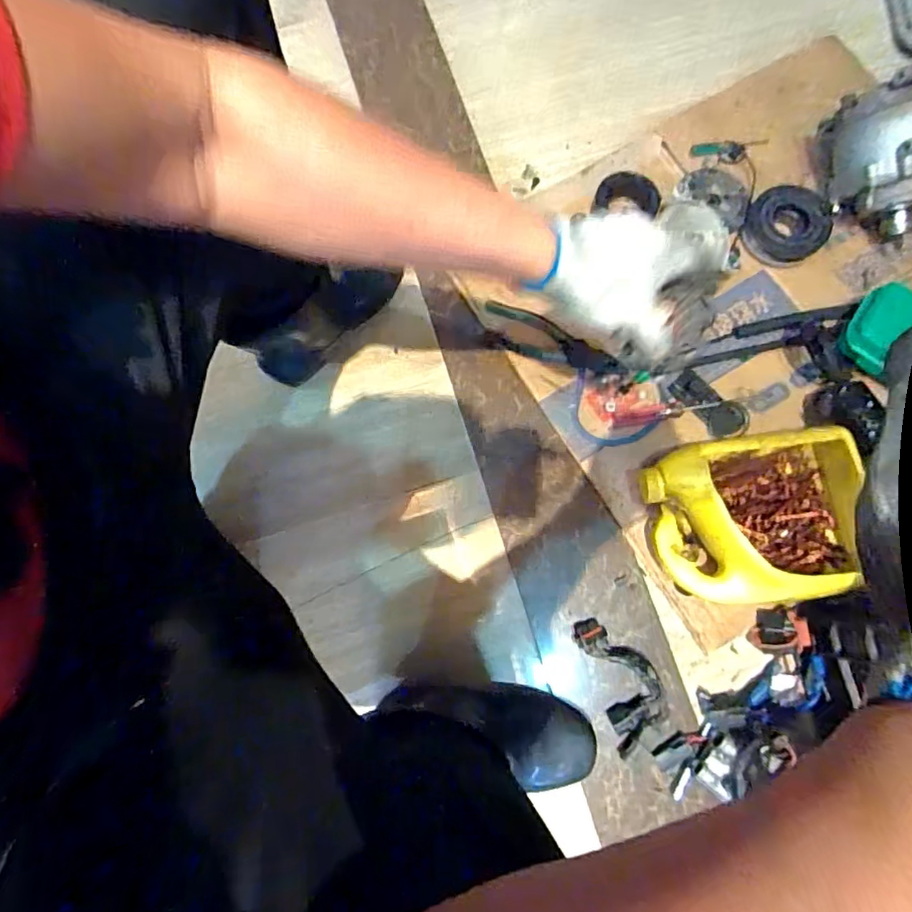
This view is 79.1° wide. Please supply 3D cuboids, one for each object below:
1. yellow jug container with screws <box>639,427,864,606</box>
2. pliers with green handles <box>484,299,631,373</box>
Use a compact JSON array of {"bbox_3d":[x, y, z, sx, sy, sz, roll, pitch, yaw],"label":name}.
[{"bbox_3d":[0.335,0.070,0.629,0.228,0.098,0.179,-7,76,1],"label":"yellow jug container with screws"},{"bbox_3d":[0.124,-0.150,0.732,0.188,0.023,0.050,21,79,8],"label":"pliers with green handles"}]

